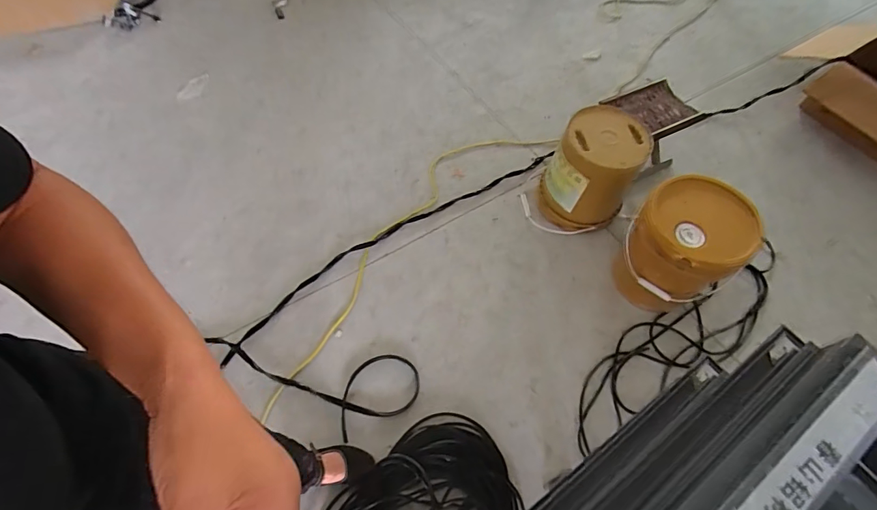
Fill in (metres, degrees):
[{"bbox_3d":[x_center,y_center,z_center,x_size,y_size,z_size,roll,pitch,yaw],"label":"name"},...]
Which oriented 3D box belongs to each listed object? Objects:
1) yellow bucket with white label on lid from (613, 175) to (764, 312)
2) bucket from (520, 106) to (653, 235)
[{"bbox_3d":[0.752,-0.009,1.409,0.309,0.383,0.292,1,62,-2],"label":"yellow bucket with white label on lid"},{"bbox_3d":[0.502,-0.267,1.553,0.315,0.362,0.268,28,62,13],"label":"bucket"}]

